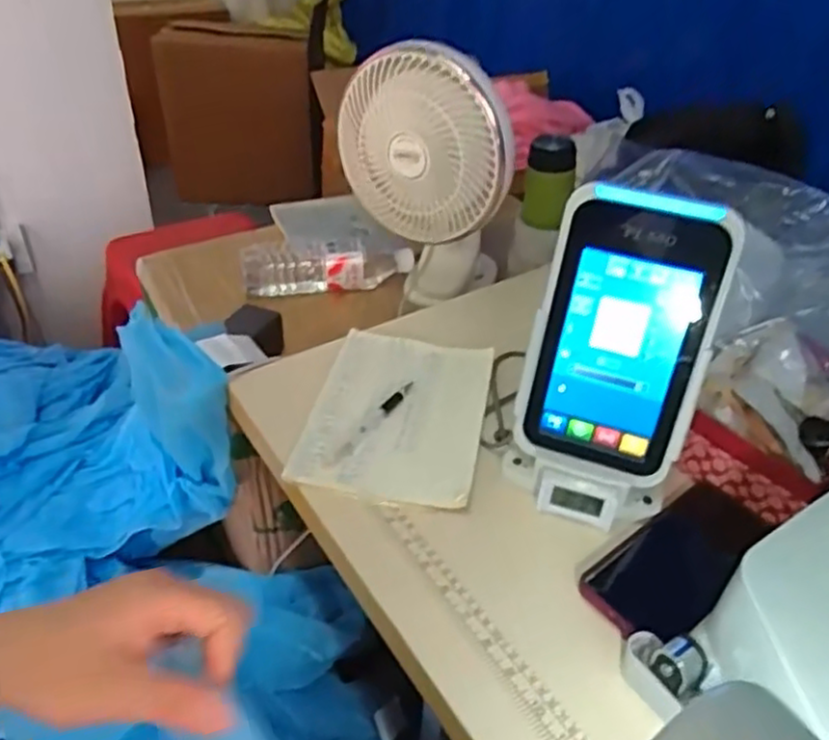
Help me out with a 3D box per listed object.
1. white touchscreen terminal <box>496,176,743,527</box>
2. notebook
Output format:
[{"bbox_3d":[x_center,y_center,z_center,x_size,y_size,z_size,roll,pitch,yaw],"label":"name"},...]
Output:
[{"bbox_3d":[0.149,-0.005,0.543,0.125,0.252,0.031,16,23,15],"label":"white touchscreen terminal"},{"bbox_3d":[-0.015,0.037,0.666,0.155,0.021,0.213,9,39,6],"label":"notebook"}]

